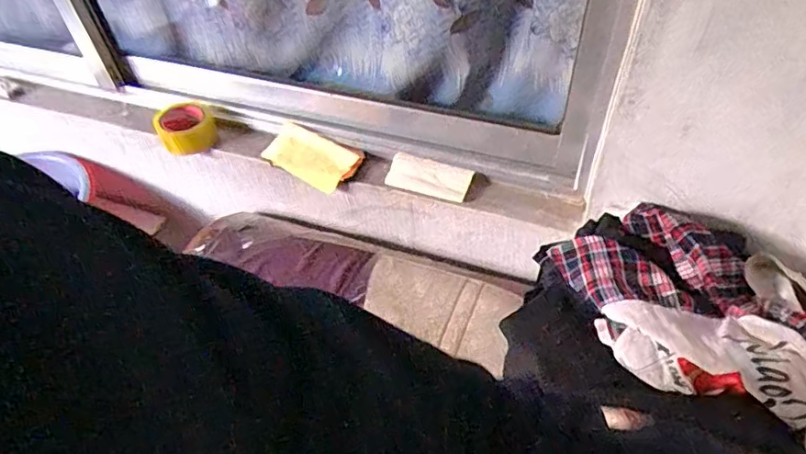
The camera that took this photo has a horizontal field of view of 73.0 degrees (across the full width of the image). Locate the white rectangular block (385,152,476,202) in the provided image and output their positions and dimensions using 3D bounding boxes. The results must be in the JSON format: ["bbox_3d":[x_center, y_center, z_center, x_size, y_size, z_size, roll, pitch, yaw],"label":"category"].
[{"bbox_3d":[0.047,-0.087,0.947,0.144,0.023,0.064,13,51,14],"label":"white rectangular block"}]

